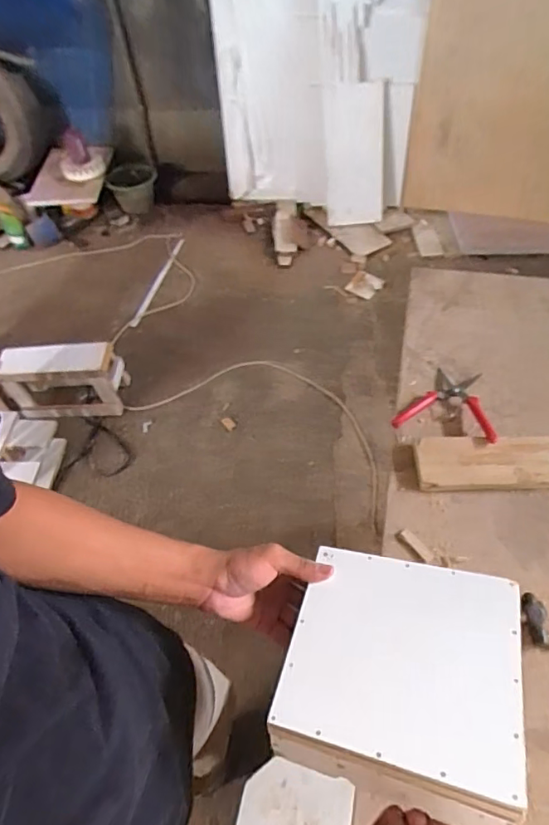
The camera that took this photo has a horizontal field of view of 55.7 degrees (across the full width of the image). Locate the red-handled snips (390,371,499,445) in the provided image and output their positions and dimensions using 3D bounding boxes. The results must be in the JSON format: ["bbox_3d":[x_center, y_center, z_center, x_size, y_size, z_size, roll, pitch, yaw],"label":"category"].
[{"bbox_3d":[0.285,-0.019,0.854,0.152,0.017,0.138,13,55,14],"label":"red-handled snips"}]

